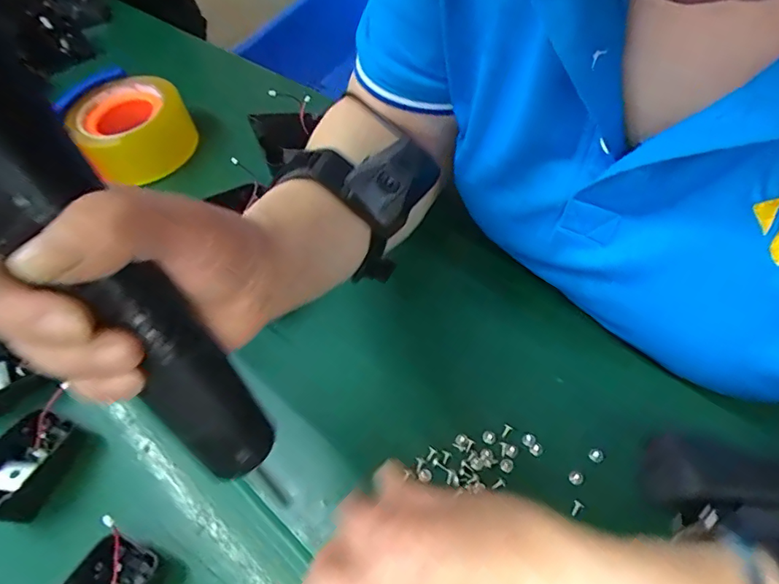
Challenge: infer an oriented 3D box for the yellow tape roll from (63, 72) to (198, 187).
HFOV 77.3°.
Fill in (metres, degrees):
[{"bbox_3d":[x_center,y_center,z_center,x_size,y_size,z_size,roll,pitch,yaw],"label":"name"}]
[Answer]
[{"bbox_3d":[-0.233,-0.150,0.452,0.091,0.055,0.111,-14,59,-9],"label":"yellow tape roll"}]

